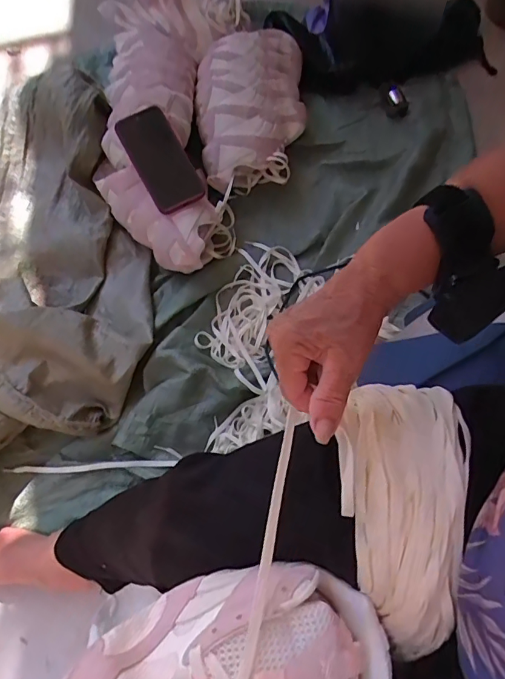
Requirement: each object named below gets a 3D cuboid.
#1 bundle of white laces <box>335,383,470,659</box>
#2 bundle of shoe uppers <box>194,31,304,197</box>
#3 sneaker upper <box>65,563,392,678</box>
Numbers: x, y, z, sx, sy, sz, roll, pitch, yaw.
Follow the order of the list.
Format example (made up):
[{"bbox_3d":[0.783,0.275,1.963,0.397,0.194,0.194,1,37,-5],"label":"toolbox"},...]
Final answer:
[{"bbox_3d":[0.108,0.124,0.349,0.089,0.068,0.193,10,70,4],"label":"bundle of white laces"},{"bbox_3d":[-0.001,-0.437,0.854,0.199,0.139,0.342,-2,69,-1],"label":"bundle of shoe uppers"},{"bbox_3d":[-0.014,0.226,0.303,0.211,0.066,0.117,-12,69,-2],"label":"sneaker upper"}]

